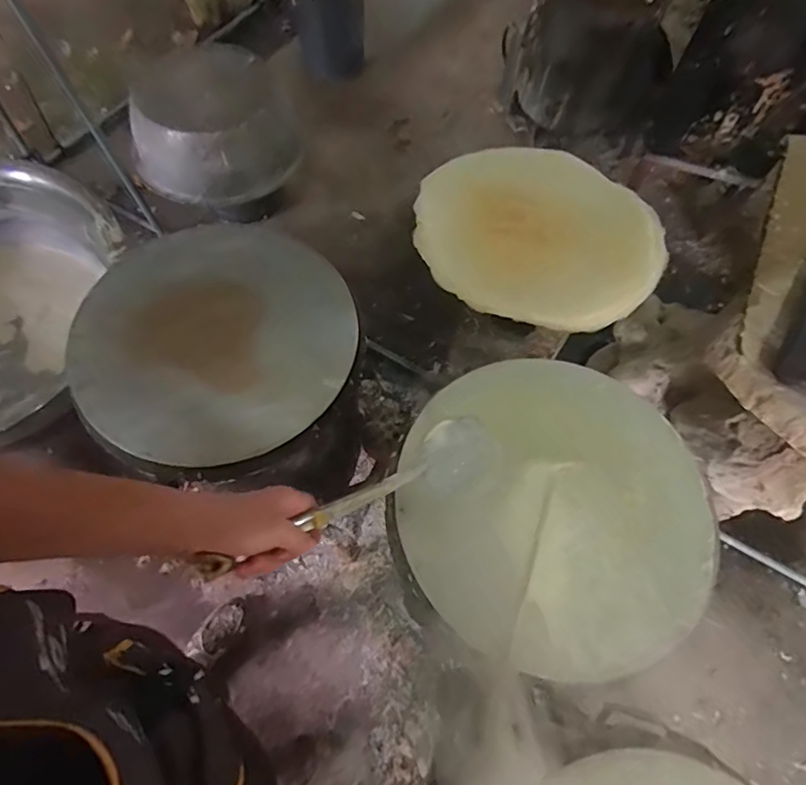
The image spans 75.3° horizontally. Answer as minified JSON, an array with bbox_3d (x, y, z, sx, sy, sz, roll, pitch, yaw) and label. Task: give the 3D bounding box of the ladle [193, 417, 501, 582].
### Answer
[{"bbox_3d":[-0.034,0.096,0.514,0.344,0.076,0.070,-10,59,-46],"label":"ladle"}]

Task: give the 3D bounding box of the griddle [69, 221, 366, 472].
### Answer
[{"bbox_3d":[-0.273,-0.089,0.753,0.379,0.044,0.394,-1,67,2],"label":"griddle"}]

